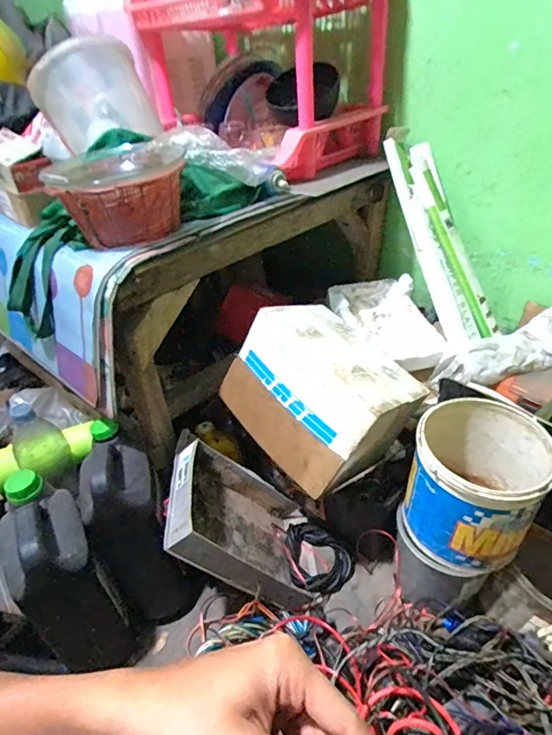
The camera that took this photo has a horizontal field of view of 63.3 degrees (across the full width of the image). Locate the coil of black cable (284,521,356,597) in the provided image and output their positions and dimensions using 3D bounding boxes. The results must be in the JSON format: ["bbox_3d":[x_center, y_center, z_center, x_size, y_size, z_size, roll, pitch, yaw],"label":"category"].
[{"bbox_3d":[0.073,0.370,0.876,0.119,0.046,0.148,-21,38,-20],"label":"coil of black cable"}]

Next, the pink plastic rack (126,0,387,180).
[{"bbox_3d":[-0.027,-0.625,0.940,0.336,0.351,0.432,-32,42,-32],"label":"pink plastic rack"}]

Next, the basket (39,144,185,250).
[{"bbox_3d":[-0.232,-0.256,0.684,0.189,0.112,0.177,-17,36,-15],"label":"basket"}]

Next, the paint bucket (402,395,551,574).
[{"bbox_3d":[0.301,0.174,0.678,0.173,0.185,0.187,-4,35,3],"label":"paint bucket"}]

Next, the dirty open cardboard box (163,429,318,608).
[{"bbox_3d":[-0.055,0.281,0.831,0.057,0.327,0.253,-38,30,19],"label":"dirty open cardboard box"}]

